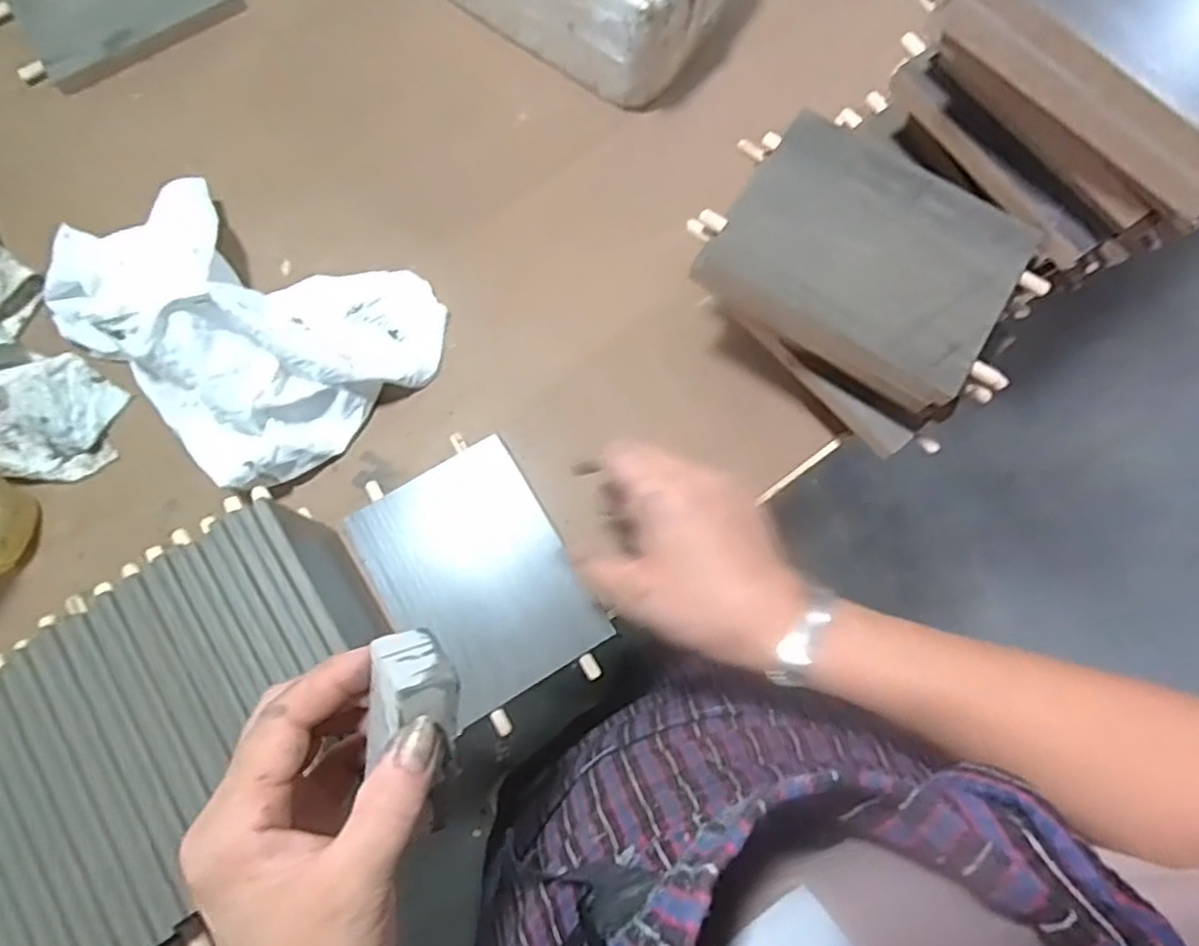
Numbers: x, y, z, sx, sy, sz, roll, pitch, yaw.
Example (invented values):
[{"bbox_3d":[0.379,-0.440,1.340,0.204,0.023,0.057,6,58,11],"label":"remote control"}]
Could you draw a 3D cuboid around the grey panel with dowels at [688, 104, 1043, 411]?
[{"bbox_3d":[0.154,-0.122,0.400,0.166,0.025,0.115,31,79,5],"label":"grey panel with dowels"}]

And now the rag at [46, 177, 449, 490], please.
[{"bbox_3d":[-0.232,-0.113,0.453,0.223,0.094,0.181,39,80,7],"label":"rag"}]

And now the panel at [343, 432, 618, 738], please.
[{"bbox_3d":[-0.078,0.069,0.457,0.115,0.010,0.167,-30,80,-7],"label":"panel"}]

